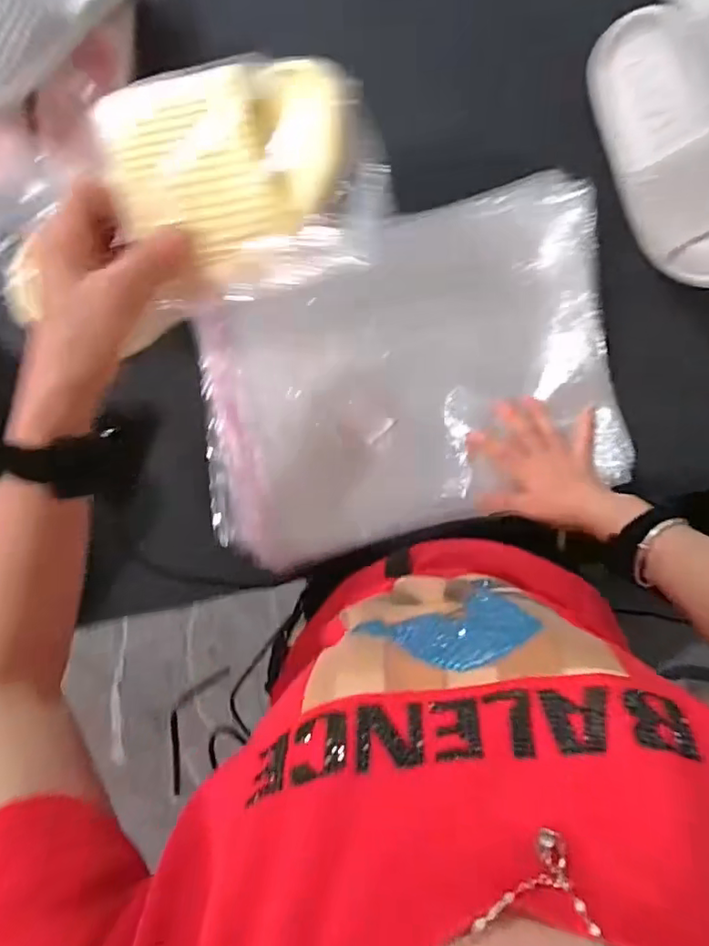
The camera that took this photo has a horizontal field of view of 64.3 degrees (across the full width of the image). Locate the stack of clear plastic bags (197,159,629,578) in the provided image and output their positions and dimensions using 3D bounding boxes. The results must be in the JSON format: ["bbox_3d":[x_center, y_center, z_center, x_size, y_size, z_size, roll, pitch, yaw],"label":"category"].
[{"bbox_3d":[0.046,-0.097,0.560,0.412,0.037,0.306,-14,99,0],"label":"stack of clear plastic bags"}]

